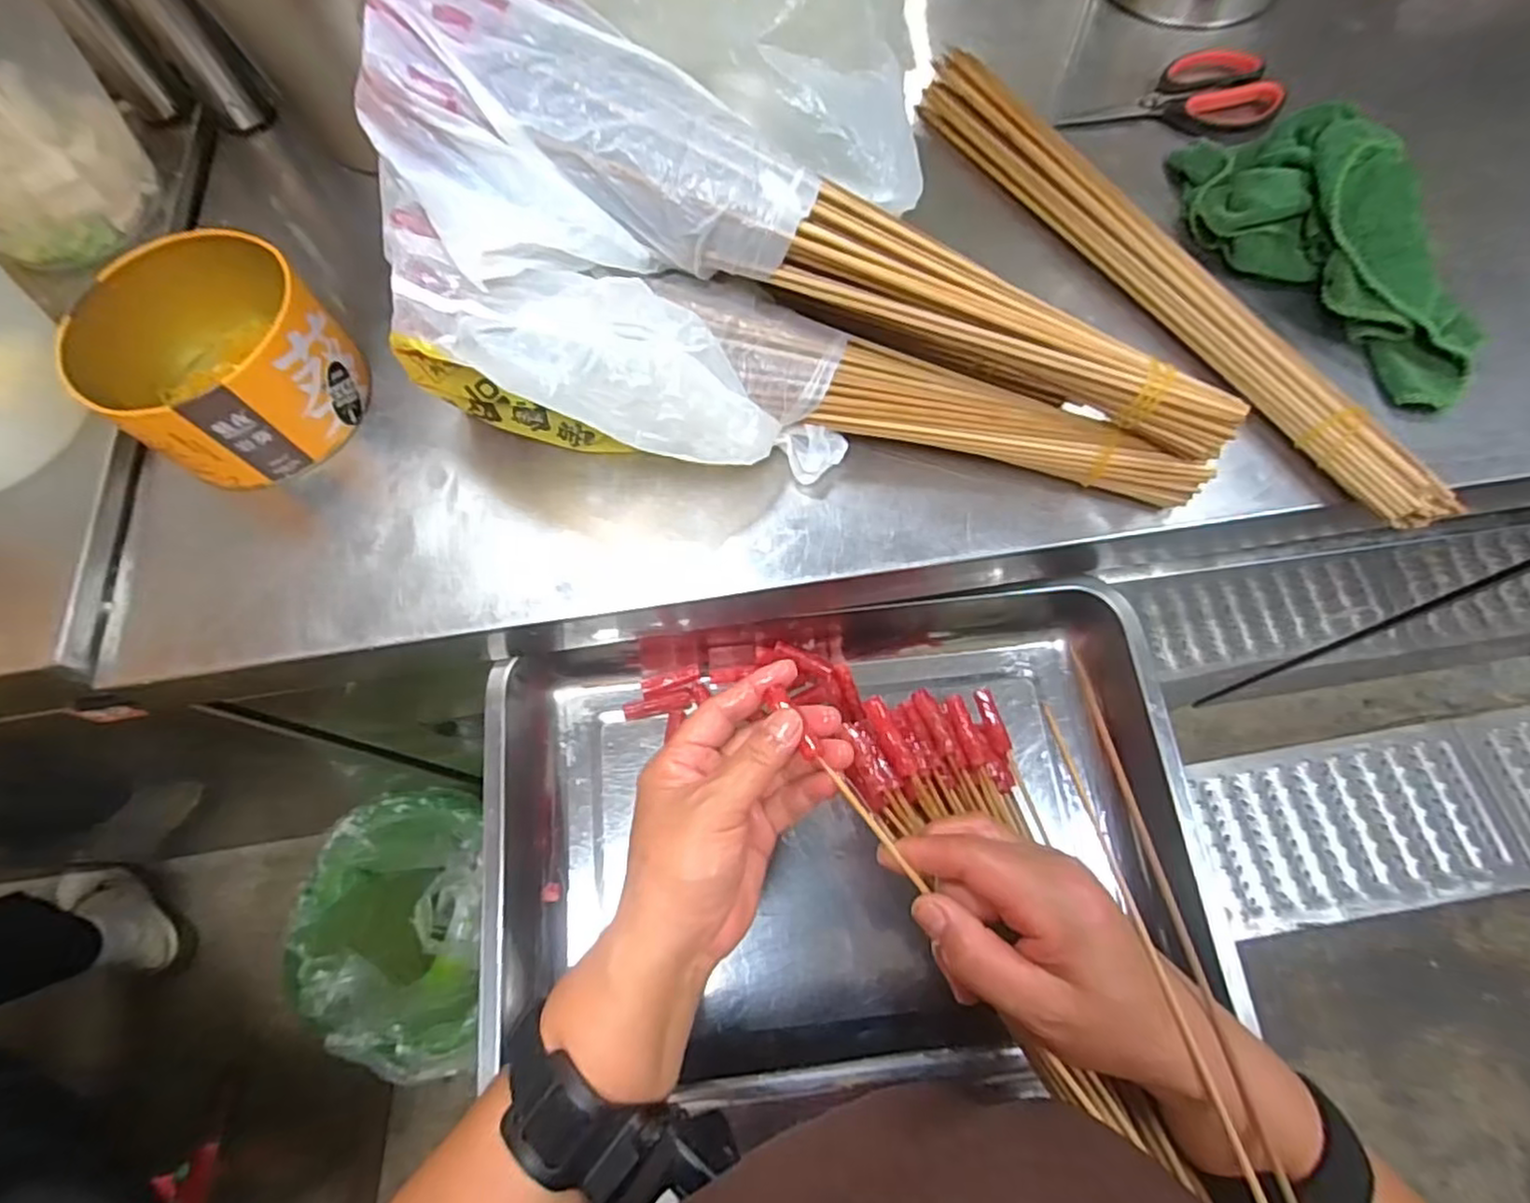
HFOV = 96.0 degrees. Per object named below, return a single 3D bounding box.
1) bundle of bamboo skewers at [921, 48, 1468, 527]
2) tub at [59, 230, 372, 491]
[{"bbox_3d":[0.222,-0.197,0.403,0.035,0.031,0.391,-30,70,-9],"label":"bundle of bamboo skewers"},{"bbox_3d":[-0.296,-0.131,0.379,0.118,0.066,0.112,-1,68,3],"label":"tub"}]

